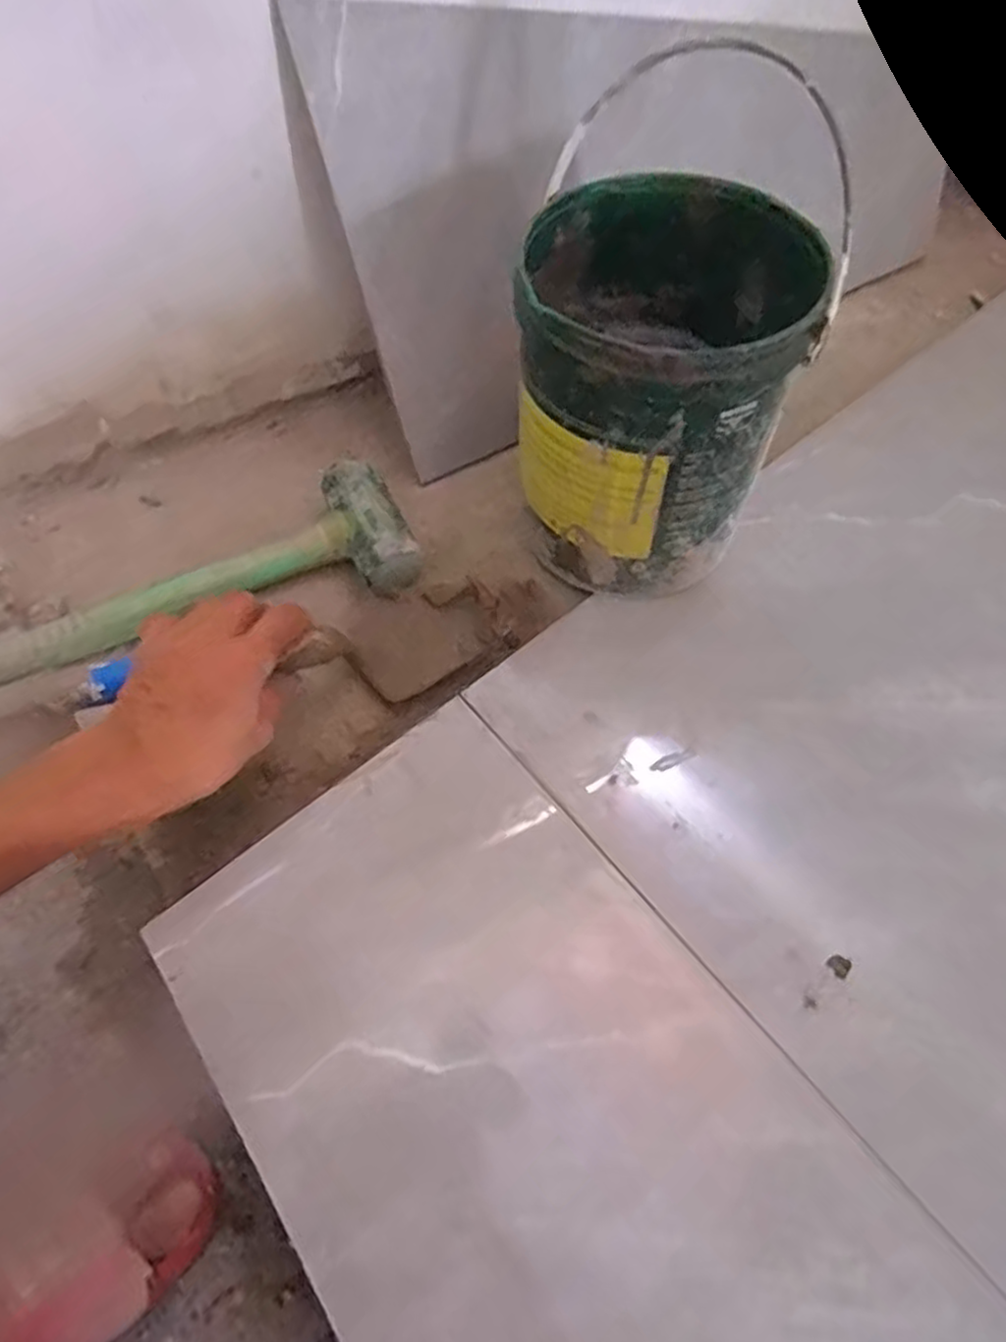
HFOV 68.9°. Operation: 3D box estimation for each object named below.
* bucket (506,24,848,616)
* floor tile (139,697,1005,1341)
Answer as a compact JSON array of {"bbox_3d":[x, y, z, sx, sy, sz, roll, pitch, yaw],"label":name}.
[{"bbox_3d":[0.091,-0.174,0.480,0.159,0.198,0.171,8,63,2],"label":"bucket"},{"bbox_3d":[0.068,0.294,0.352,0.255,0.014,0.584,-34,69,-18],"label":"floor tile"}]

